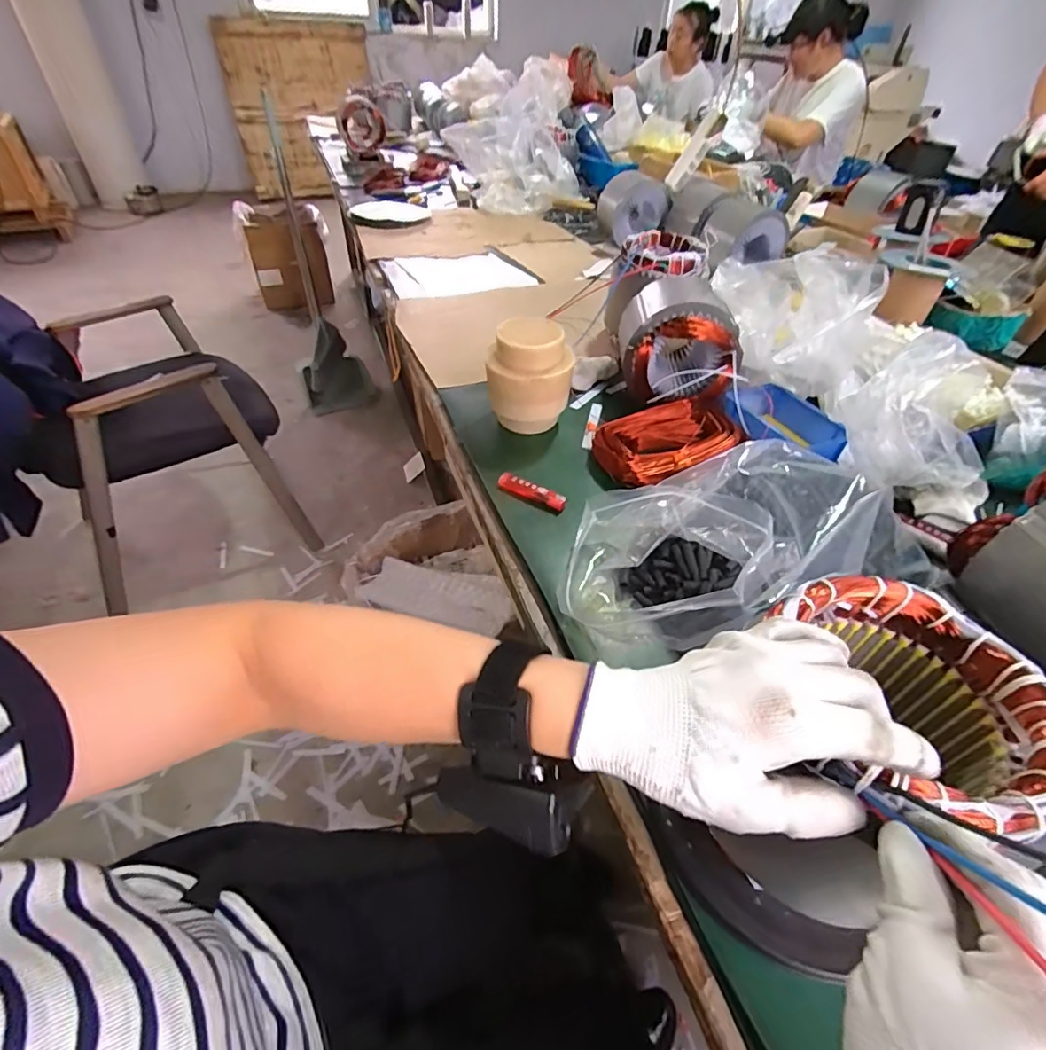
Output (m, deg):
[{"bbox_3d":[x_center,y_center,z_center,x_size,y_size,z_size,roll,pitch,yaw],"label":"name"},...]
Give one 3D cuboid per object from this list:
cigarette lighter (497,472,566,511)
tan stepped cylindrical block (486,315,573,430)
[{"bbox_3d":[0.010,-0.040,0.607,0.084,0.014,0.016,22,46,19],"label":"cigarette lighter"},{"bbox_3d":[0.008,-0.192,0.686,0.108,0.147,0.089,-1,43,-5],"label":"tan stepped cylindrical block"}]

